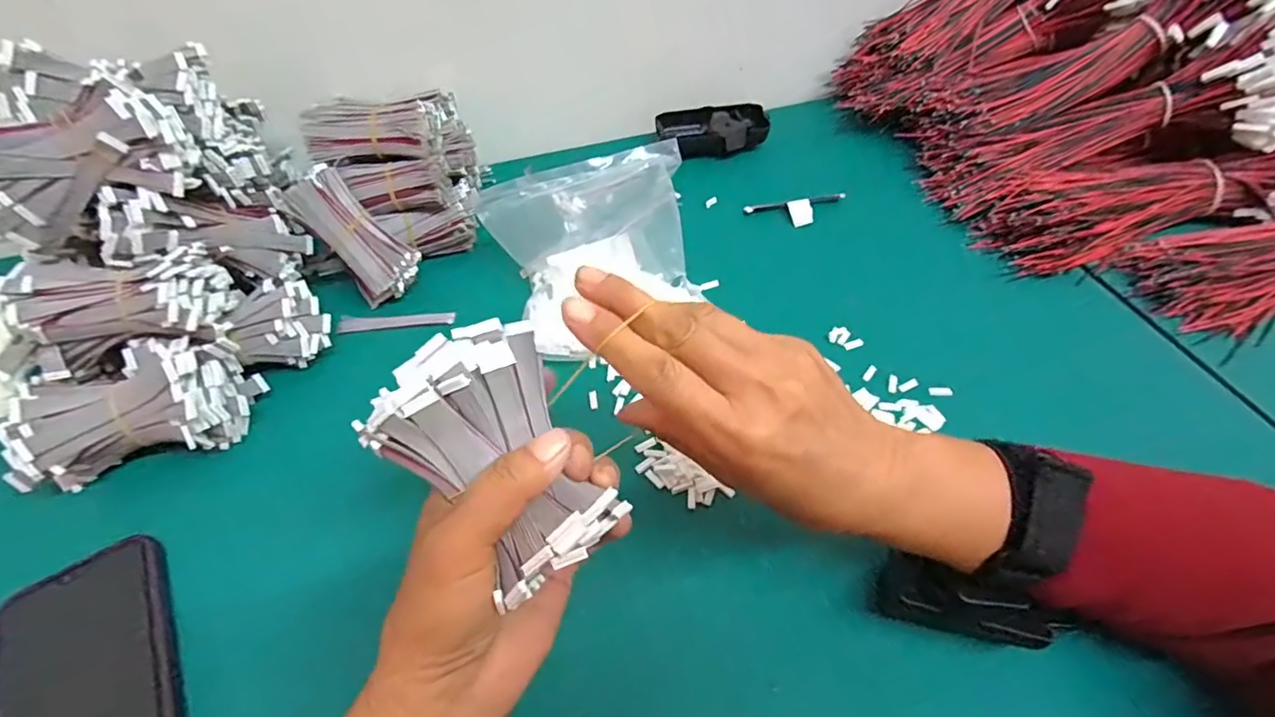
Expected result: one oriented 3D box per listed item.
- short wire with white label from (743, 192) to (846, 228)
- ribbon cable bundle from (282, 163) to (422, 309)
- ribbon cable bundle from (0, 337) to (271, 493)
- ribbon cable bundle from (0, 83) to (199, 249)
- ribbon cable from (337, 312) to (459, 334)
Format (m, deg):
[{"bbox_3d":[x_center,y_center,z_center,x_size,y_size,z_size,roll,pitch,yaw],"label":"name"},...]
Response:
[{"bbox_3d":[0.140,-0.130,0.496,0.085,0.012,0.028,-4,51,-1],"label":"short wire with white label"},{"bbox_3d":[-0.211,-0.092,0.424,0.042,0.099,0.035,-47,23,-29],"label":"ribbon cable bundle"},{"bbox_3d":[-0.306,0.033,0.344,0.115,0.062,0.067,-10,52,-6],"label":"ribbon cable bundle"},{"bbox_3d":[-0.317,-0.111,0.323,0.102,0.058,0.044,-24,54,-16],"label":"ribbon cable bundle"},{"bbox_3d":[-0.183,-0.029,0.434,0.085,0.007,0.015,-6,51,-3],"label":"ribbon cable"}]

